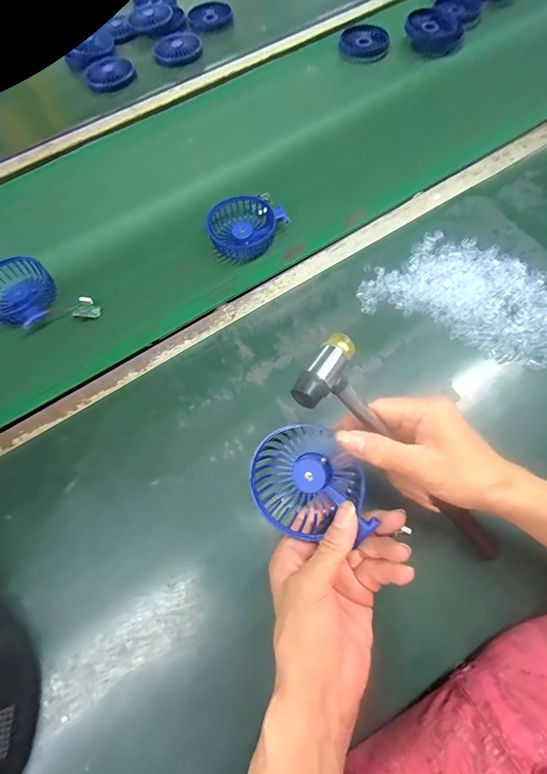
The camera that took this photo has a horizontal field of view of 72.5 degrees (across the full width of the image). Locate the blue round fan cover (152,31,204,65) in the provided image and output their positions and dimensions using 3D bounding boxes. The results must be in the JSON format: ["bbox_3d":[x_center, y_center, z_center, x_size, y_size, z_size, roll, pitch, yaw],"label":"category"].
[{"bbox_3d":[-0.174,-0.617,0.676,0.088,0.010,0.088,-1,68,3],"label":"blue round fan cover"}]

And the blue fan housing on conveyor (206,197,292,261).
[{"bbox_3d":[-0.039,-0.212,0.495,0.083,0.033,0.092,36,75,15],"label":"blue fan housing on conveyor"}]

